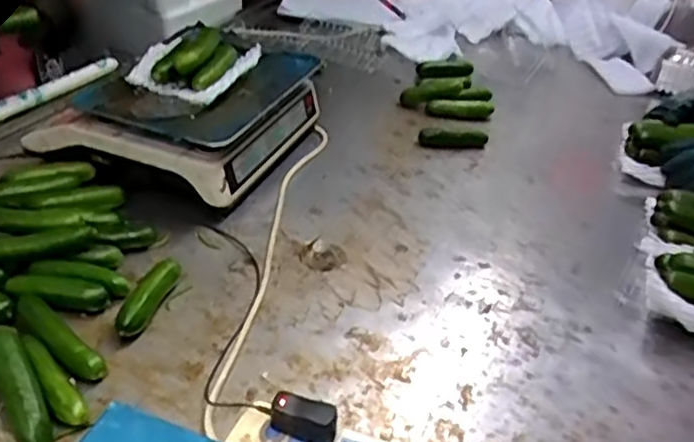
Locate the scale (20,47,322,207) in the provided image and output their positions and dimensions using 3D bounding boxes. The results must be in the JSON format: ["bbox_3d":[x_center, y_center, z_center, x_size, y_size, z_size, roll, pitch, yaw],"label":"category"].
[{"bbox_3d":[-0.229,-0.154,0.967,0.285,0.117,0.337,16,35,15],"label":"scale"}]

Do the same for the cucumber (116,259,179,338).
[{"bbox_3d":[-0.215,0.079,0.721,0.038,0.026,0.104,11,36,5],"label":"cucumber"}]

